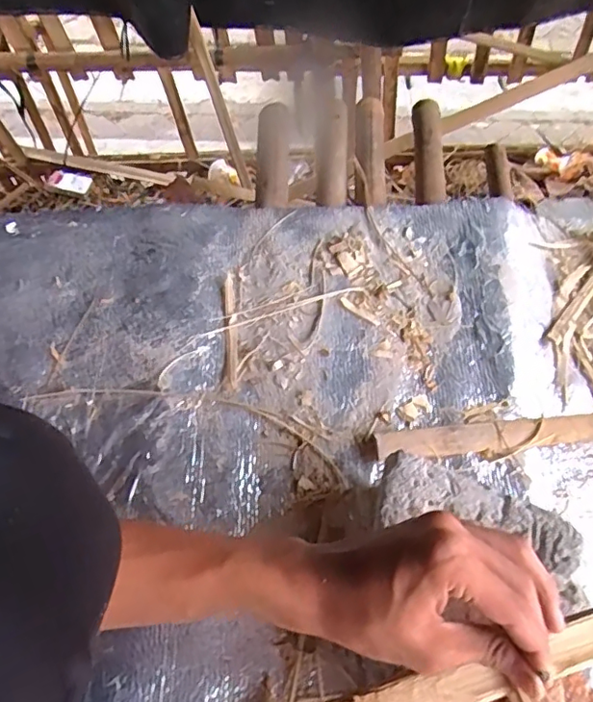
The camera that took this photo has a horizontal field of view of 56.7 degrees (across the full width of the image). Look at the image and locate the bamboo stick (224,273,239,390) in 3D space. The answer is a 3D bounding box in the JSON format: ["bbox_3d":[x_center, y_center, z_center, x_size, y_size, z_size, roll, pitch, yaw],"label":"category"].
[{"bbox_3d":[-0.072,-0.023,0.602,0.012,0.008,0.147,-4,60,-3],"label":"bamboo stick"}]

